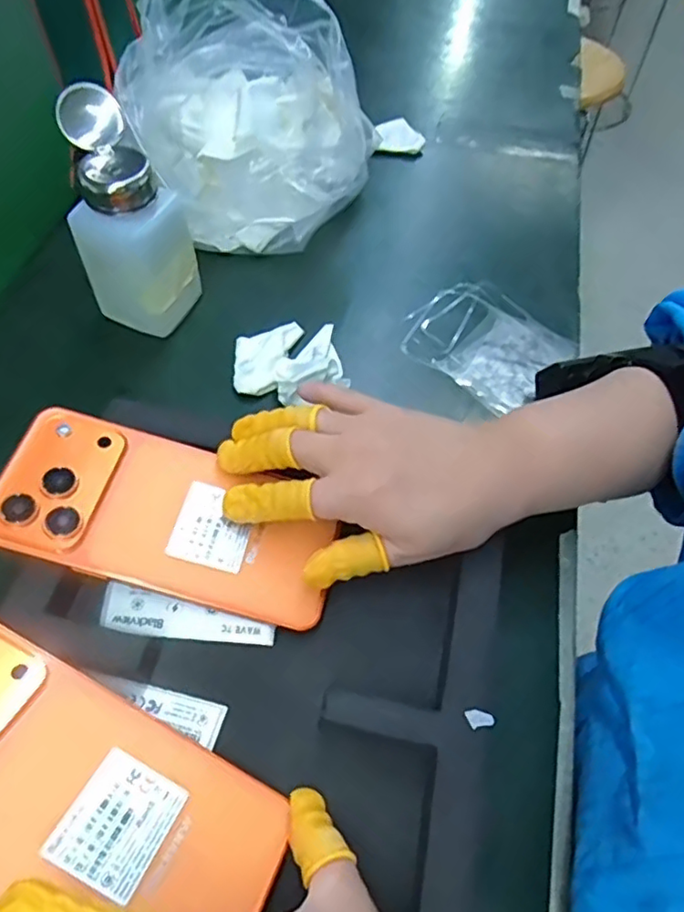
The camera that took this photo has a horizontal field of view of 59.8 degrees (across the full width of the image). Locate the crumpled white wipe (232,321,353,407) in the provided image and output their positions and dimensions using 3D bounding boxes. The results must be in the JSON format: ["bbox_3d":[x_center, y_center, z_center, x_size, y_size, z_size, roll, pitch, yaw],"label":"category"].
[{"bbox_3d":[-0.034,-0.063,0.371,0.066,0.021,0.063,1,57,-1],"label":"crumpled white wipe"}]

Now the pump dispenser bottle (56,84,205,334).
[{"bbox_3d":[-0.129,-0.137,0.359,0.065,0.122,0.059,20,59,11],"label":"pump dispenser bottle"}]

